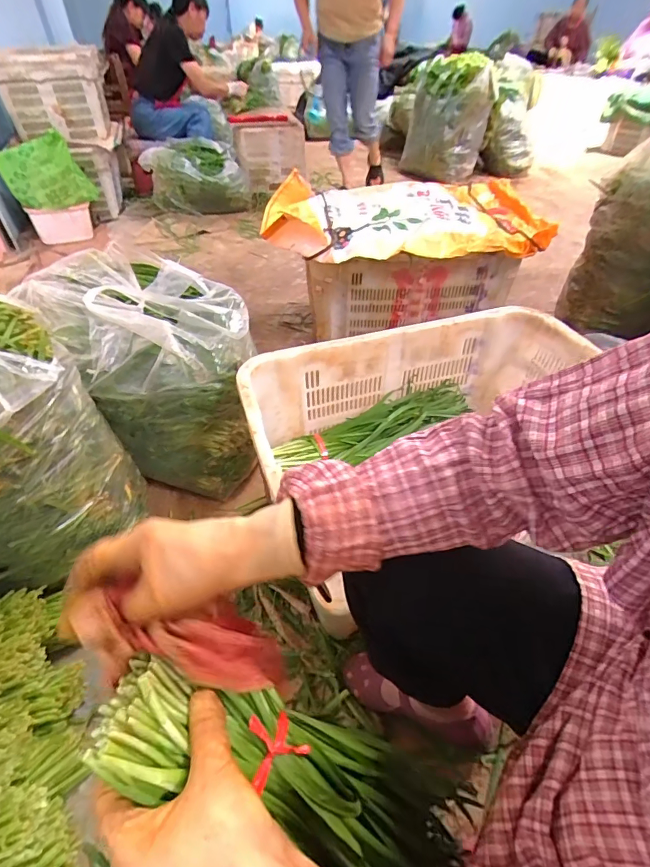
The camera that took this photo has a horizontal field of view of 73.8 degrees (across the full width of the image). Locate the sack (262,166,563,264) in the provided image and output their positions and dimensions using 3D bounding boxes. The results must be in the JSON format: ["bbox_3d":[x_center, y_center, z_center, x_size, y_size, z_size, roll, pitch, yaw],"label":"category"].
[{"bbox_3d":[0.220,-0.650,1.313,0.807,0.115,0.511,-1,44,0],"label":"sack"}]

